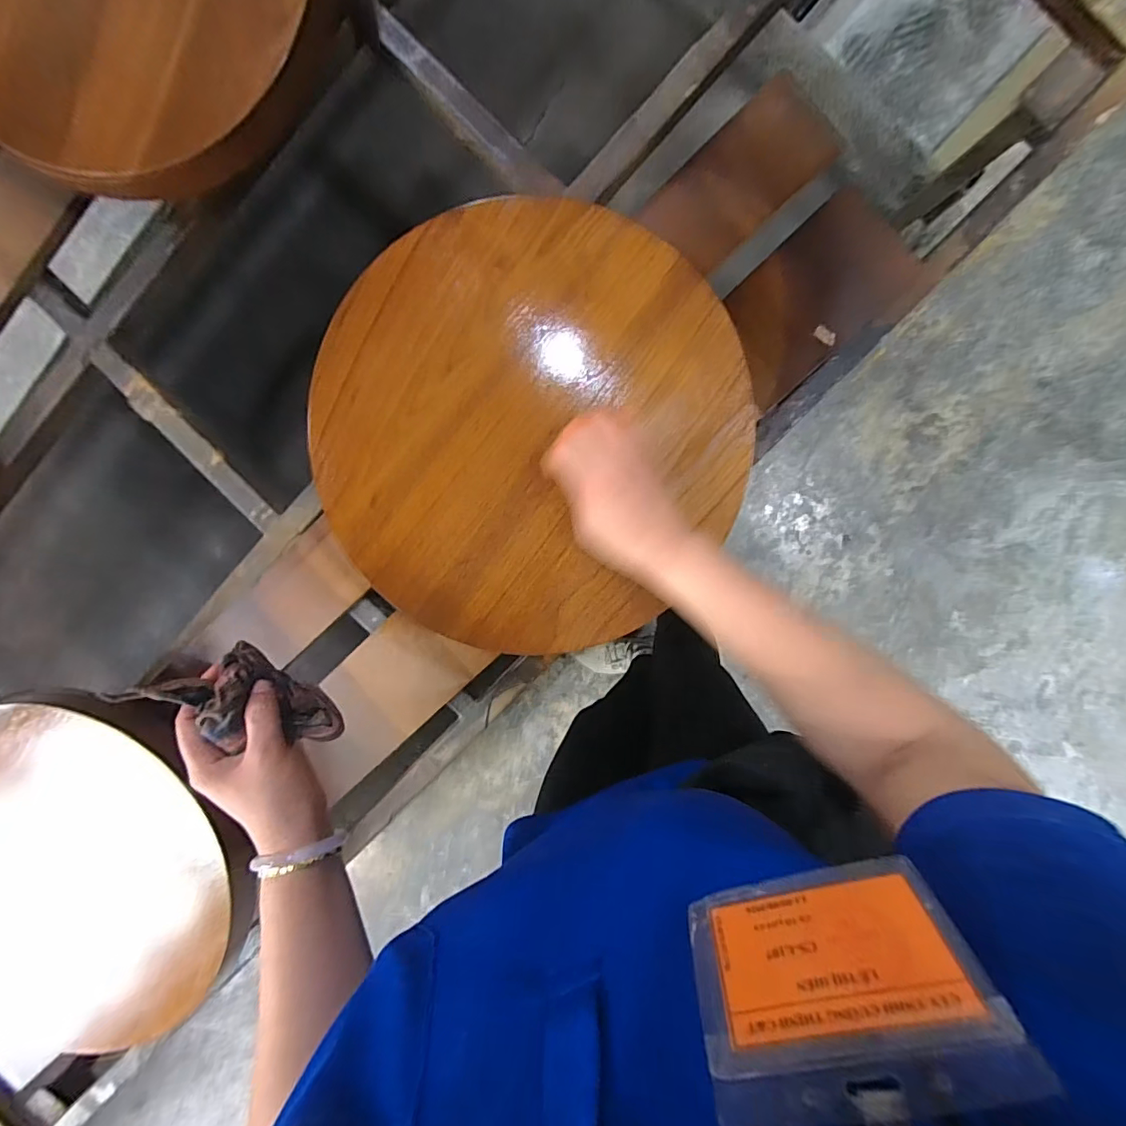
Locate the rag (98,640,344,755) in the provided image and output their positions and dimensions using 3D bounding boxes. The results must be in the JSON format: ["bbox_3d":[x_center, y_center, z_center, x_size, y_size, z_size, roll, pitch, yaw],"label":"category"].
[{"bbox_3d":[-0.266,0.113,0.424,0.160,0.062,0.054,26,101,-32],"label":"rag"}]

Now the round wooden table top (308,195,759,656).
[{"bbox_3d":[-0.037,-0.120,0.467,0.385,0.031,0.392,1,96,7],"label":"round wooden table top"}]

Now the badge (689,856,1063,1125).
[{"bbox_3d":[0.101,0.156,0.194,0.097,0.083,0.004,-20,103,10],"label":"badge"}]

